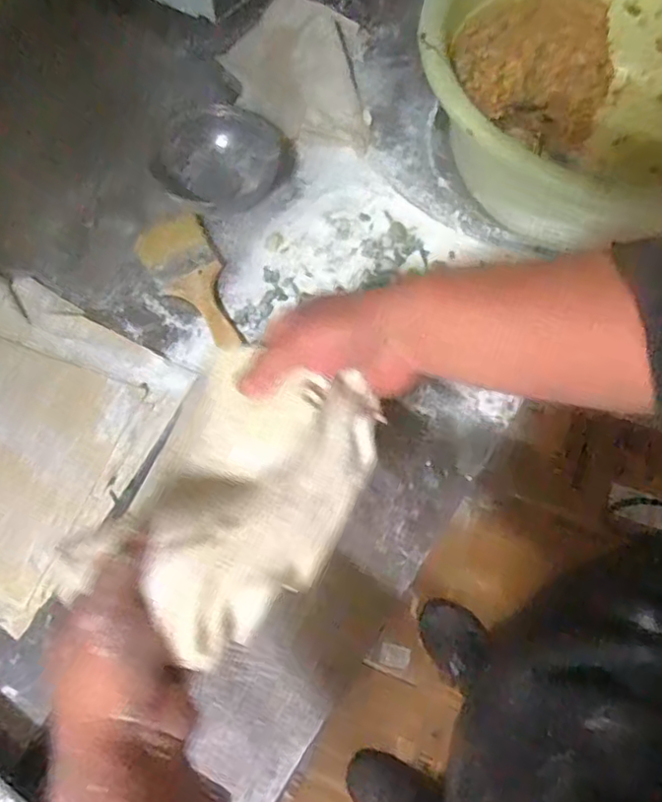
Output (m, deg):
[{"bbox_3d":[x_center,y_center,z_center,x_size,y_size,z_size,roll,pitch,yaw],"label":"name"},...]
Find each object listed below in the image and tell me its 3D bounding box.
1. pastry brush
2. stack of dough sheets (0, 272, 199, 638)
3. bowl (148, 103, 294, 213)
[{"bbox_3d":[-0.148,-0.129,0.696,0.076,0.019,0.173,-26,68,-12],"label":"pastry brush"},{"bbox_3d":[-0.346,0.020,0.643,0.320,0.018,0.290,26,68,11],"label":"stack of dough sheets"},{"bbox_3d":[-0.126,-0.290,0.757,0.168,0.048,0.141,-9,66,-5],"label":"bowl"}]

